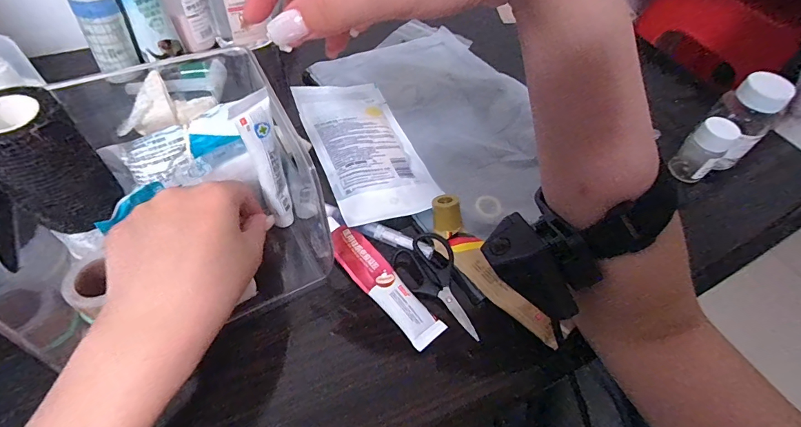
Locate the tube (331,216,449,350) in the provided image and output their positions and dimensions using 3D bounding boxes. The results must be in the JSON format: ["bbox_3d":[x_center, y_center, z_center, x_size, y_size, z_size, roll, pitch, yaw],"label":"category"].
[{"bbox_3d":[-0.016,0.049,0.304,0.027,0.013,0.118,-34,64,-26],"label":"tube"}]

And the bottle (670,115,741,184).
[{"bbox_3d":[0.279,-0.058,0.373,0.031,0.063,0.031,-34,64,-26],"label":"bottle"}]

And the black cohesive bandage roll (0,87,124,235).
[{"bbox_3d":[-0.201,-0.028,0.231,0.045,0.072,0.048,-34,64,-26],"label":"black cohesive bandage roll"}]

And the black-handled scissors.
[{"bbox_3d":[0.032,0.053,0.300,0.042,0.010,0.085,-24,59,-21],"label":"black-handled scissors"}]

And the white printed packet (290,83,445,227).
[{"bbox_3d":[-0.034,-0.066,0.380,0.091,0.012,0.172,-17,57,-17],"label":"white printed packet"}]

